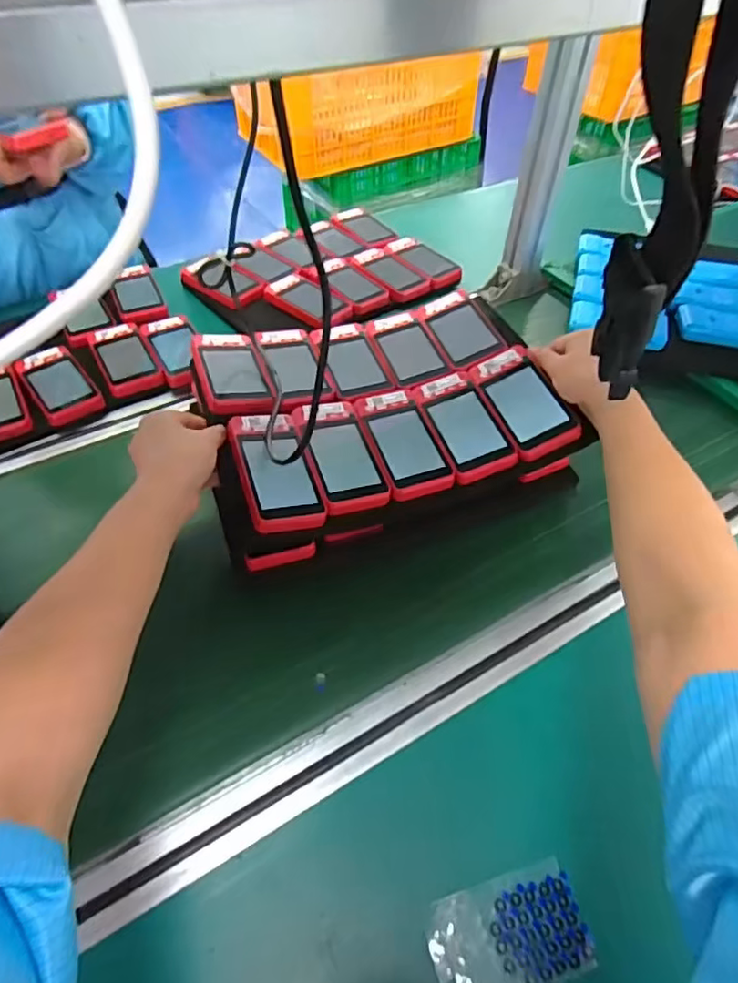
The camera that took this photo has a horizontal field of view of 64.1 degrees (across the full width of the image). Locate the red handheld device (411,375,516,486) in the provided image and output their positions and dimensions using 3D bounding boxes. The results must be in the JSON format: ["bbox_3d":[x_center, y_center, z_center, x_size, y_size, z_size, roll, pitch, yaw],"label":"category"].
[{"bbox_3d":[0.090,-0.066,0.570,0.060,0.024,0.119,-15,53,-14],"label":"red handheld device"}]

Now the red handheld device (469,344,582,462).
[{"bbox_3d":[0.147,-0.089,0.567,0.060,0.014,0.120,-27,60,5],"label":"red handheld device"}]

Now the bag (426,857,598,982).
[{"bbox_3d":[0.090,0.286,0.381,0.100,0.006,0.059,-11,52,-11],"label":"bag"}]

